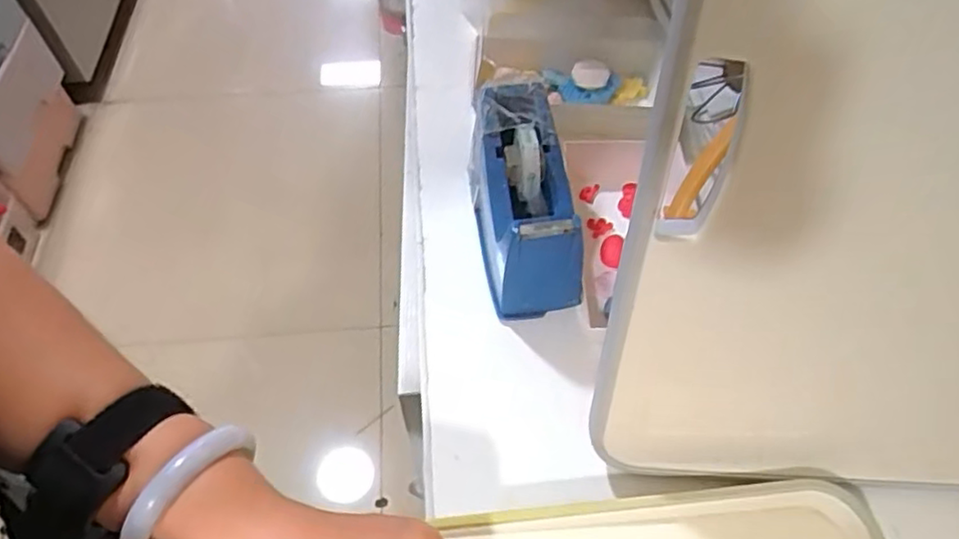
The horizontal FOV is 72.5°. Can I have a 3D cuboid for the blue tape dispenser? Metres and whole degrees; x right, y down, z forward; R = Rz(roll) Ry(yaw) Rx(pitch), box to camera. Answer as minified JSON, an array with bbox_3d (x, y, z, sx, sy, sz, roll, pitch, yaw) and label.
[{"bbox_3d":[0.026,-0.045,0.427,0.053,0.086,0.124,-9,56,-6],"label":"blue tape dispenser"}]

